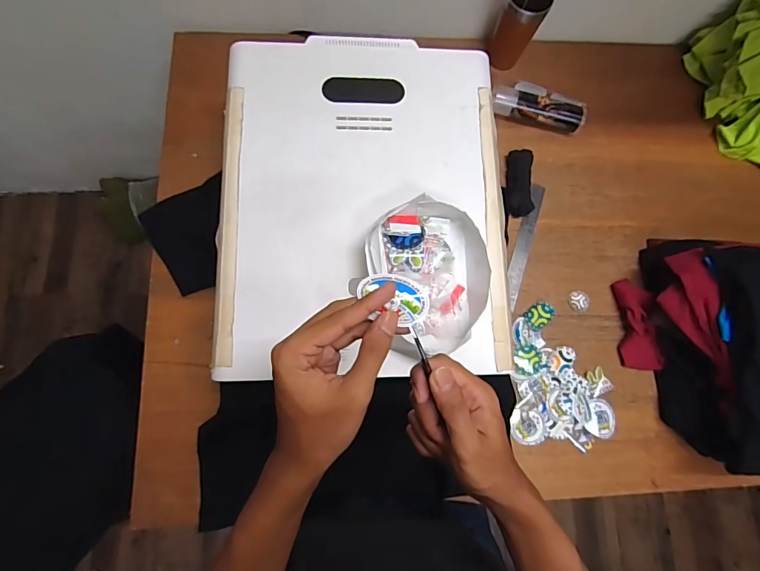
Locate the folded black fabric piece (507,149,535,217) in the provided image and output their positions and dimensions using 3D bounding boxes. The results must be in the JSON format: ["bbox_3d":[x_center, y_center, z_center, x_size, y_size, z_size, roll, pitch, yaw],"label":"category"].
[{"bbox_3d":[0.265,-0.193,0.778,0.050,0.029,0.127,7,84,-6],"label":"folded black fabric piece"}]

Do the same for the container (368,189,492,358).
[{"bbox_3d":[0.066,-0.015,0.548,0.161,0.048,0.198,-8,86,-7],"label":"container"}]

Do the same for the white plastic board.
[{"bbox_3d":[-0.023,-0.132,0.592,0.392,0.017,0.500,0,79,-3],"label":"white plastic board"}]

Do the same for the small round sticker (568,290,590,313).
[{"bbox_3d":[0.364,0.028,0.754,0.036,0.006,0.038,1,84,-6],"label":"small round sticker"}]

